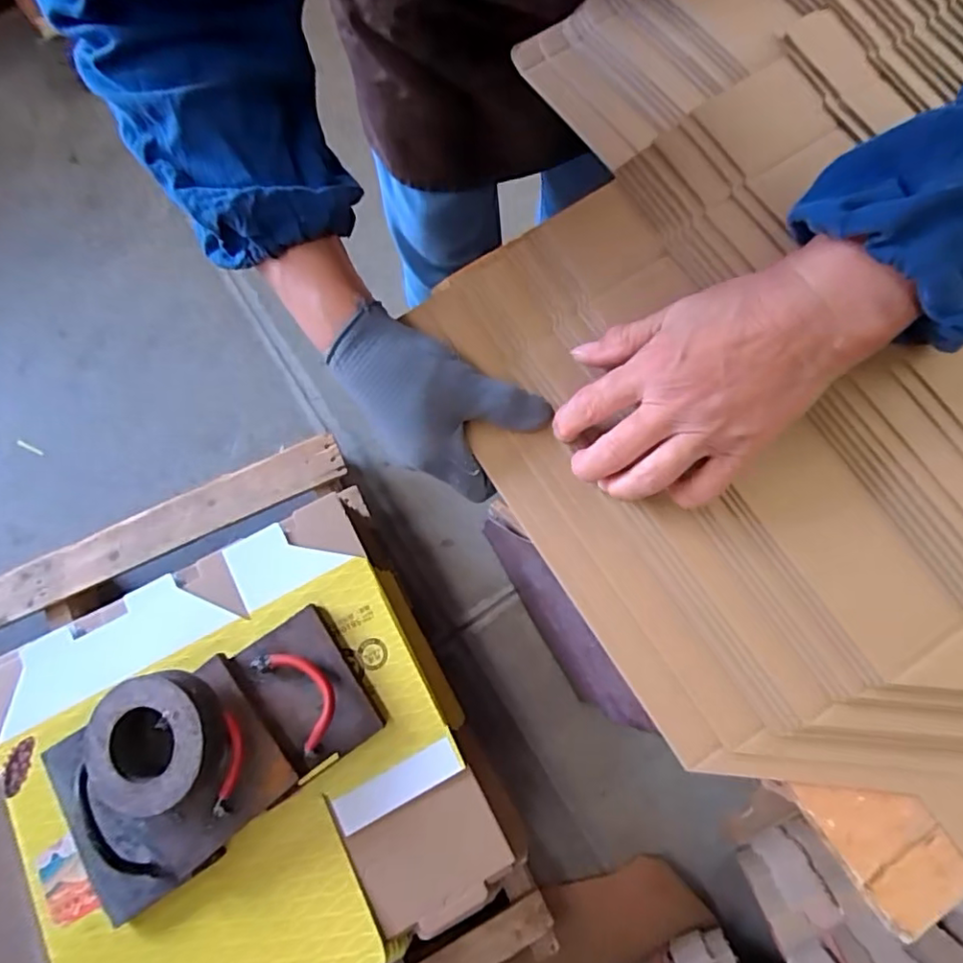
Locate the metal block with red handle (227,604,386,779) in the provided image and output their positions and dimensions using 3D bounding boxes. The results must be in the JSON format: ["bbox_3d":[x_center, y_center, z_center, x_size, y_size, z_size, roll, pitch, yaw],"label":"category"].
[{"bbox_3d":[-0.237,0.282,0.802,0.126,0.064,0.190,-35,78,-8],"label":"metal block with red handle"}]

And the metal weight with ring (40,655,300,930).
[{"bbox_3d":[-0.406,0.374,0.745,0.269,0.114,0.234,-36,78,-8],"label":"metal weight with ring"}]

